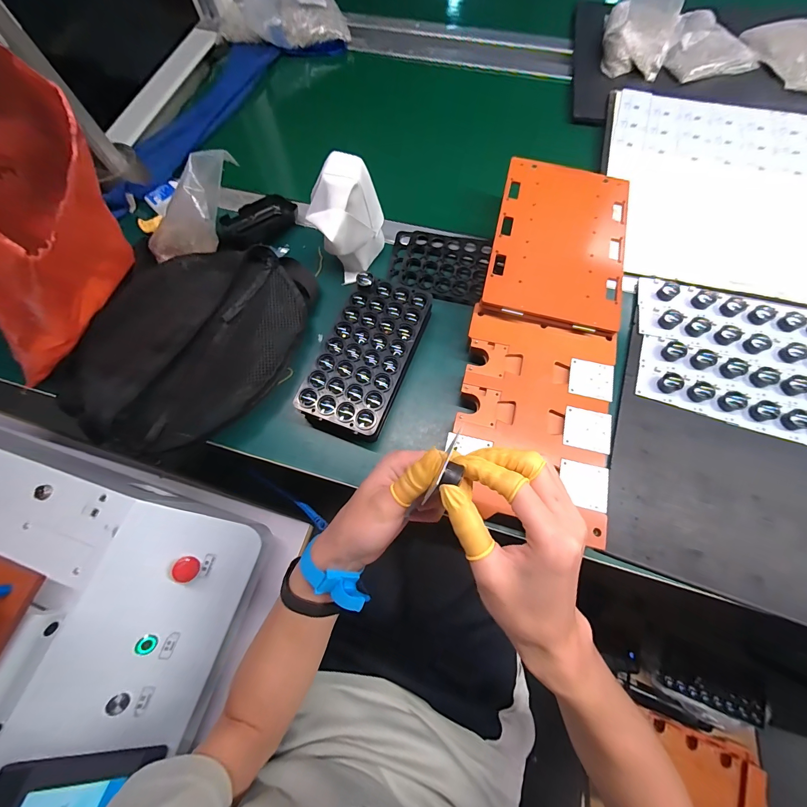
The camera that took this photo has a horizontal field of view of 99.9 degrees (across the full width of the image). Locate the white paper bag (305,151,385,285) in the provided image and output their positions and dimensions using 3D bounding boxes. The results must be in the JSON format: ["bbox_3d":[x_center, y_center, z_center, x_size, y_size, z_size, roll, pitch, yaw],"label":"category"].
[{"bbox_3d":[-0.079,-0.233,0.436,0.078,0.116,0.099,30,73,11],"label":"white paper bag"}]

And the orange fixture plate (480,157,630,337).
[{"bbox_3d":[0.196,-0.205,0.426,0.159,0.010,0.231,13,74,3],"label":"orange fixture plate"}]

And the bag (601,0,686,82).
[{"bbox_3d":[0.409,-0.650,0.590,0.113,0.055,0.162,19,73,9],"label":"bag"}]

